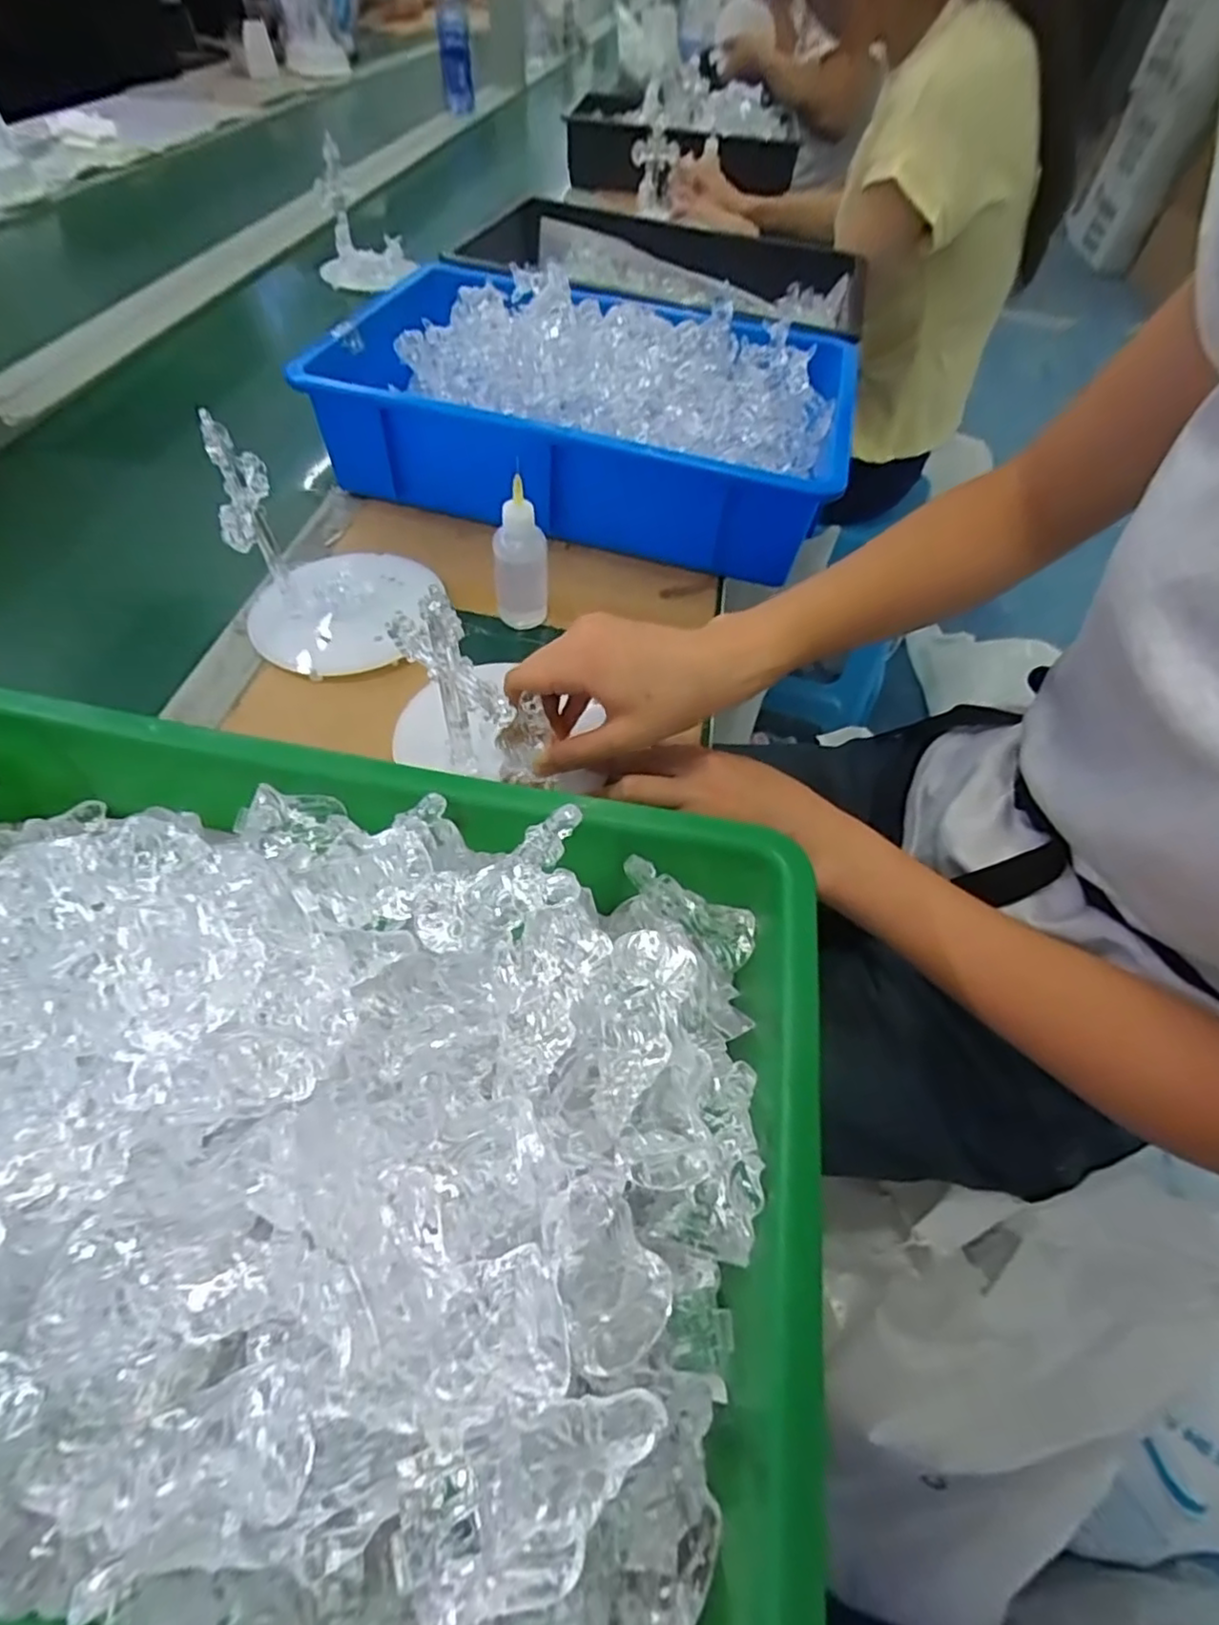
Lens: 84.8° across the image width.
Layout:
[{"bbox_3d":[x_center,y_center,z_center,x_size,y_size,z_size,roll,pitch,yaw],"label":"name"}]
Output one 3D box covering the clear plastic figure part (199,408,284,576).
[{"bbox_3d":[-0.218,-0.185,0.400,0.011,0.101,0.073,-3,55,-6],"label":"clear plastic figure part"}]

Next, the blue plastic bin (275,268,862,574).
[{"bbox_3d":[-0.012,-0.341,0.562,0.398,0.111,0.251,13,55,5],"label":"blue plastic bin"}]

